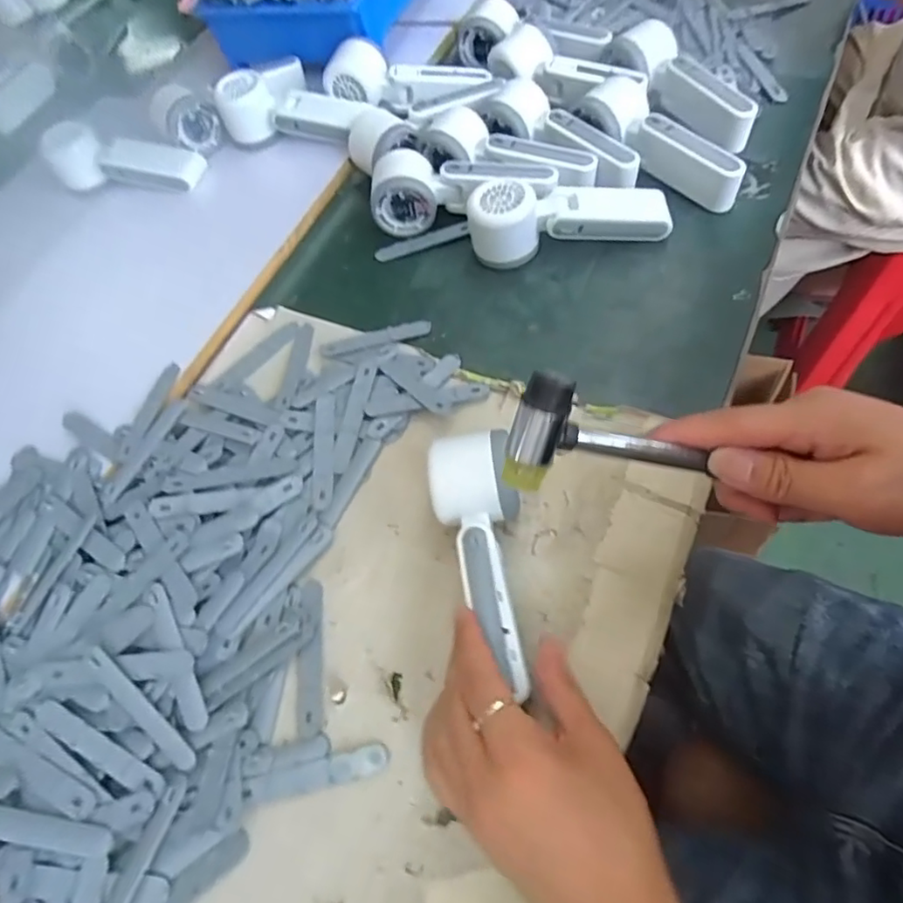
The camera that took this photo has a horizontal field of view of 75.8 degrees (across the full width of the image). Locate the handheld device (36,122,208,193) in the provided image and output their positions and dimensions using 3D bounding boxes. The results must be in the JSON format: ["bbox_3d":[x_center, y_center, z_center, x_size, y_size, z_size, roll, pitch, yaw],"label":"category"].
[{"bbox_3d":[-0.343,-0.304,0.611,0.160,0.055,0.052,9,63,11],"label":"handheld device"}]

